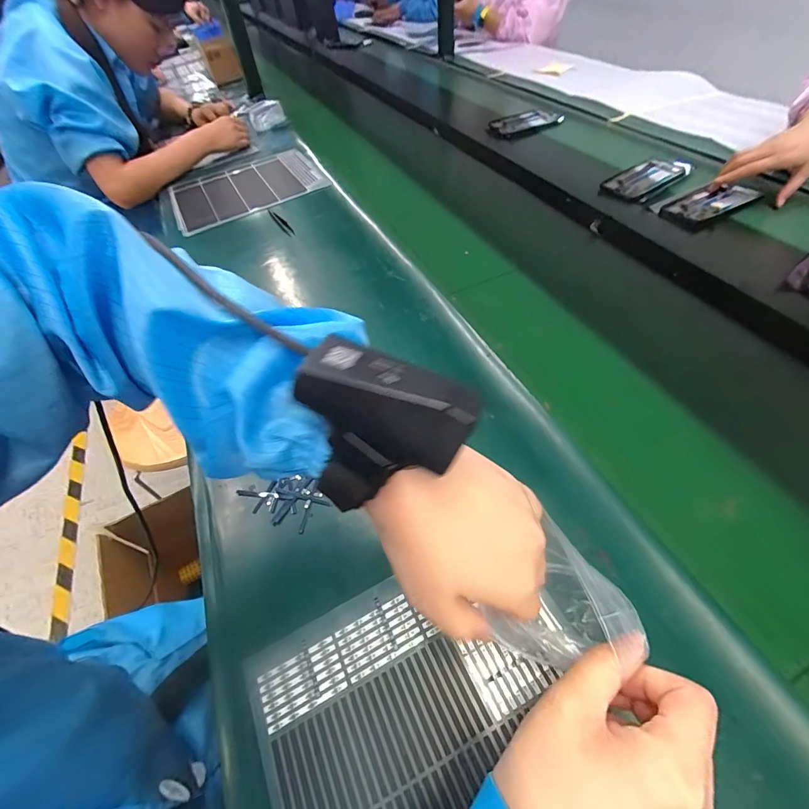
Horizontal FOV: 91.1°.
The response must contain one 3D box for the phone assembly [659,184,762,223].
[{"bbox_3d":[0.509,-0.338,0.663,0.155,0.008,0.075,-26,53,-14],"label":"phone assembly"}]

